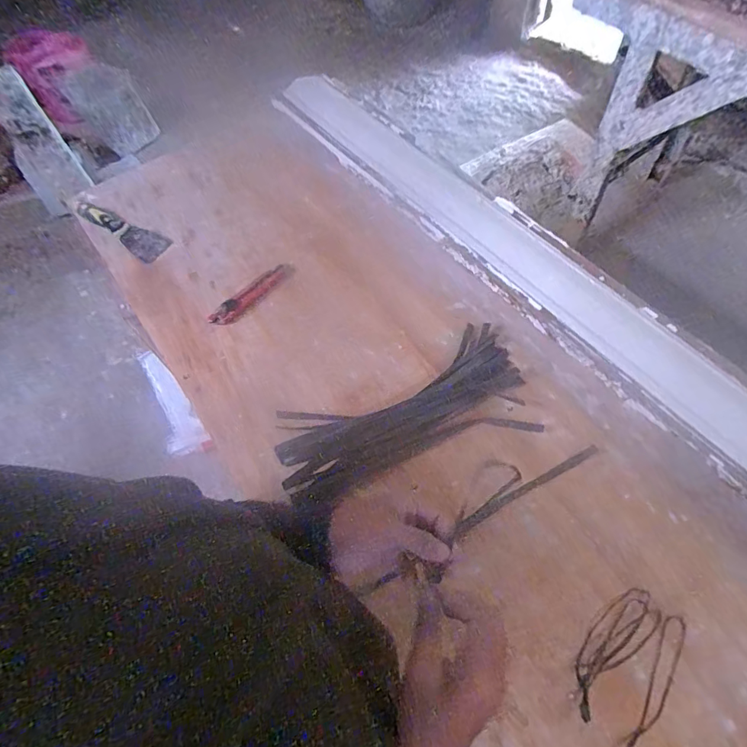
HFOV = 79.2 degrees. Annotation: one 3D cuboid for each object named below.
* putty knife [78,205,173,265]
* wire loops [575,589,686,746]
[{"bbox_3d":[-0.432,-0.250,0.778,0.190,0.023,0.052,30,67,19],"label":"putty knife"},{"bbox_3d":[0.256,0.286,0.448,0.079,0.019,0.139,29,67,19],"label":"wire loops"}]

